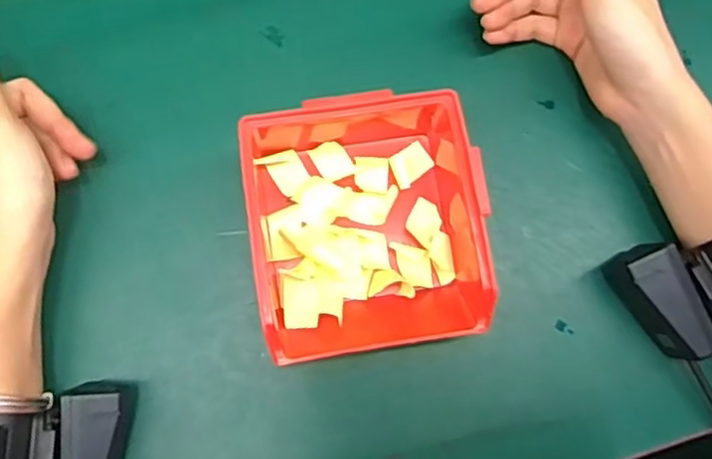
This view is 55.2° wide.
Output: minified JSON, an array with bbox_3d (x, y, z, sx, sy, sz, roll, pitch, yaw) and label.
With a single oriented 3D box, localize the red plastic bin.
[{"bbox_3d":[0.005,-0.005,0.392,0.128,0.066,0.143,-8,82,-5],"label":"red plastic bin"}]

